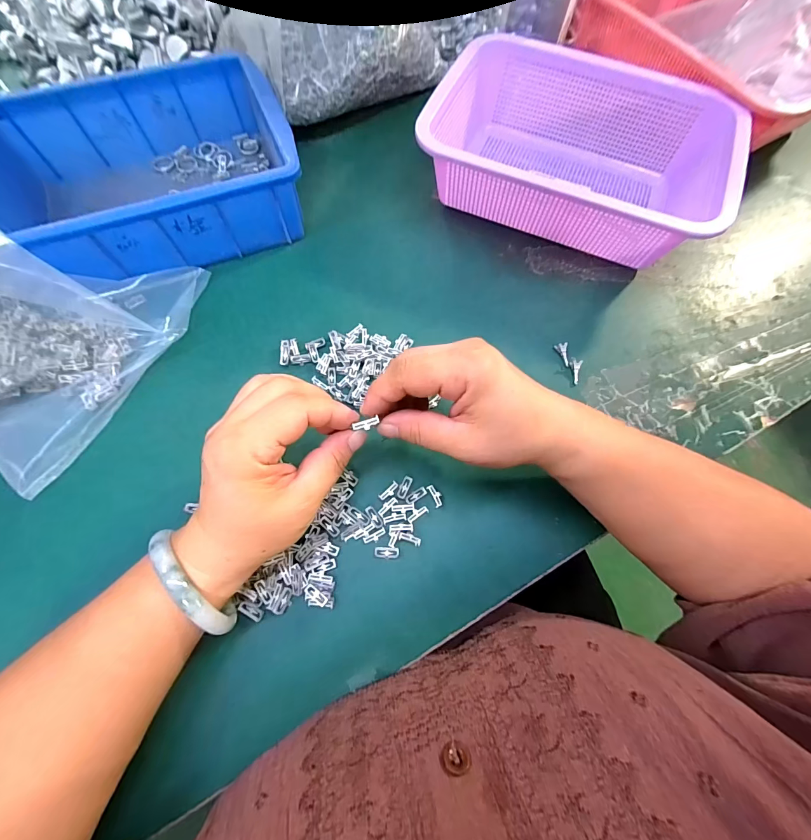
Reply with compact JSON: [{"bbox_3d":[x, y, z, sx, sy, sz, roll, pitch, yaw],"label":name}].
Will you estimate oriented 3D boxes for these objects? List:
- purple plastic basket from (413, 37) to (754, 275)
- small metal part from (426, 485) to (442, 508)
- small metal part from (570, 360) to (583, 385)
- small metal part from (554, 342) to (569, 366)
[{"bbox_3d":[0.158,-0.252,0.355,0.257,0.077,0.185,24,70,7],"label":"purple plastic basket"},{"bbox_3d":[0.022,0.055,0.270,0.008,0.005,0.017,-24,72,-11],"label":"small metal part"},{"bbox_3d":[0.143,-0.040,0.310,0.008,0.004,0.020,0,89,-2],"label":"small metal part"},{"bbox_3d":[0.135,-0.056,0.315,0.008,0.007,0.021,-8,70,-5],"label":"small metal part"}]

